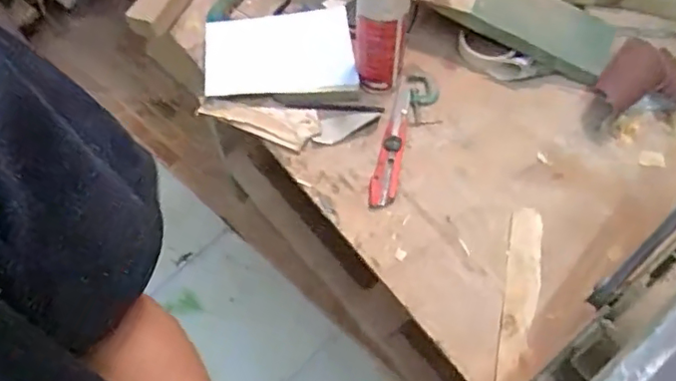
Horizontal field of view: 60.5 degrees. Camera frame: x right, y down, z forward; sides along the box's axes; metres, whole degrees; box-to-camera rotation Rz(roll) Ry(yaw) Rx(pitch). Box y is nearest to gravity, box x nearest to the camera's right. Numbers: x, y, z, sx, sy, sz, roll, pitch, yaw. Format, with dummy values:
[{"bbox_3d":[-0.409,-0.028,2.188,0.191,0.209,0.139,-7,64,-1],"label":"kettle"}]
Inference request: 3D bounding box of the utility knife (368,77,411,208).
[{"bbox_3d":[0.072,-0.067,0.771,0.033,0.022,0.199,9,61,9],"label":"utility knife"}]

